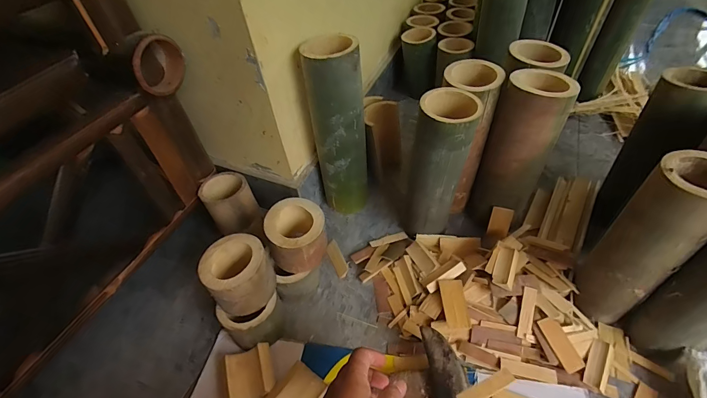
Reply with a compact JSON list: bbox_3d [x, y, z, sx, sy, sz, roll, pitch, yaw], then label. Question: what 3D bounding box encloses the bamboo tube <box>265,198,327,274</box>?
[{"bbox_3d":[-0.089,0.059,0.557,0.089,0.080,0.088,-3,48,4],"label":"bamboo tube"}]

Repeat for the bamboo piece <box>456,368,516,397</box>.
[{"bbox_3d":[0.161,0.230,0.429,0.071,0.007,0.019,-34,48,5],"label":"bamboo piece"}]

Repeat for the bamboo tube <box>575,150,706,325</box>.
[{"bbox_3d":[0.368,0.071,0.456,0.078,0.273,0.080,-29,51,-19],"label":"bamboo tube"}]

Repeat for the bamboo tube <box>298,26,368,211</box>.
[{"bbox_3d":[-0.024,-0.119,0.640,0.090,0.314,0.084,-8,46,-2],"label":"bamboo tube"}]

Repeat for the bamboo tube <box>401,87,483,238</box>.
[{"bbox_3d":[0.136,-0.044,0.575,0.097,0.250,0.079,16,52,19],"label":"bamboo tube"}]

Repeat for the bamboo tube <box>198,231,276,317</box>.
[{"bbox_3d":[-0.164,0.110,0.516,0.090,0.083,0.086,-3,48,4],"label":"bamboo tube"}]

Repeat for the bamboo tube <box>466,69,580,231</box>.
[{"bbox_3d":[0.269,-0.067,0.591,0.104,0.274,0.100,22,54,24],"label":"bamboo tube"}]

